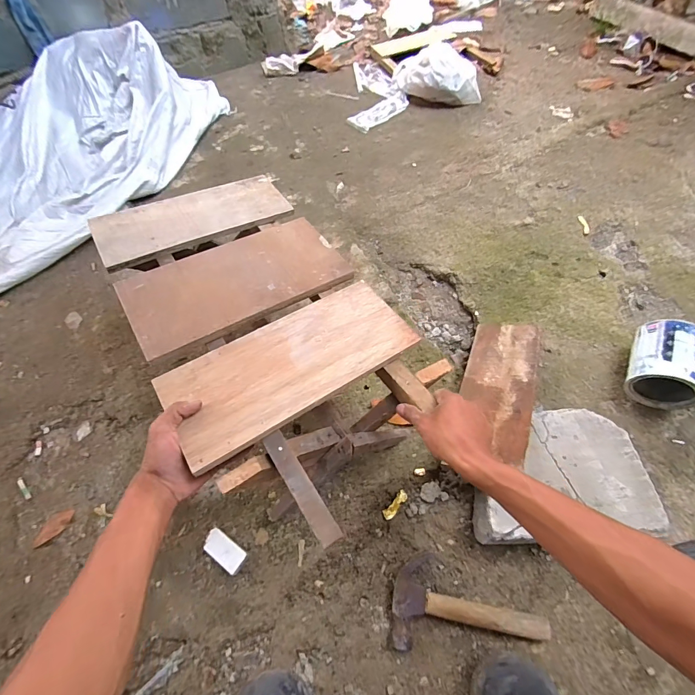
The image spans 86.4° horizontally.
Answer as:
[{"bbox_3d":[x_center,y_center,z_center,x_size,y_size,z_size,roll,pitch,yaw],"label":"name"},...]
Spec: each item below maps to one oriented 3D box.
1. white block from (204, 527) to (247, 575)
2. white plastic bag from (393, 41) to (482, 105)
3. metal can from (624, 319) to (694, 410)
[{"bbox_3d":[-0.193,0.322,0.585,0.069,0.023,0.035,31,65,21],"label":"white block"},{"bbox_3d":[0.300,-0.925,1.258,0.306,0.129,0.133,26,65,16],"label":"white plastic bag"},{"bbox_3d":[0.592,0.028,0.690,0.103,0.115,0.135,22,64,14],"label":"metal can"}]

